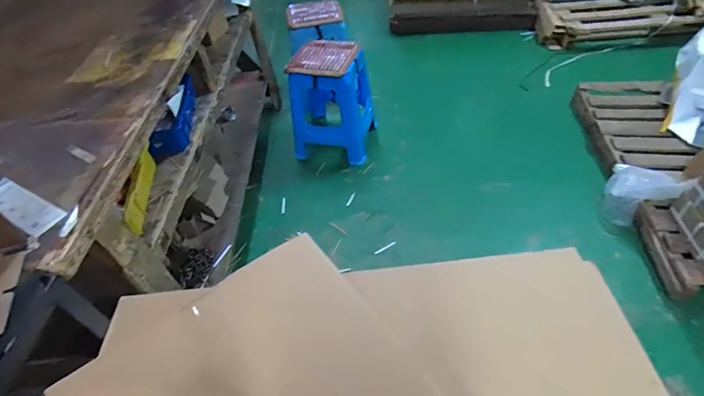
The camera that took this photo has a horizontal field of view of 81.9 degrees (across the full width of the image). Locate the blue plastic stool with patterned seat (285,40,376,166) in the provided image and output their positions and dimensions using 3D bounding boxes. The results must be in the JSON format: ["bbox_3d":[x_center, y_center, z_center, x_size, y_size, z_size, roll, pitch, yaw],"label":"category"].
[{"bbox_3d":[-0.099,-0.432,1.896,0.353,0.448,0.340,4,48,9],"label":"blue plastic stool with patterned seat"}]

